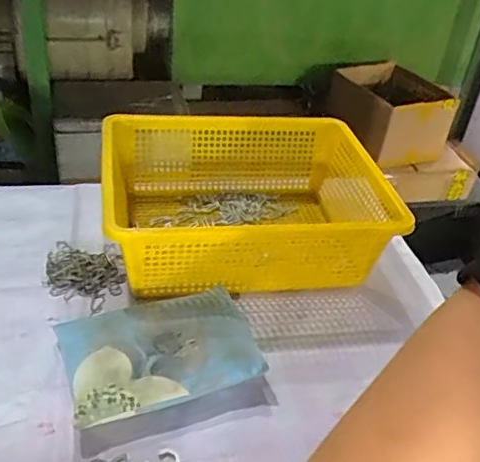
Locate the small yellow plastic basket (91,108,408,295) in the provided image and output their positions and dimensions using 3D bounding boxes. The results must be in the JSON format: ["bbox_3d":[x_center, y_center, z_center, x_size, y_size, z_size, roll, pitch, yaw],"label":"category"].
[{"bbox_3d":[0.011,-0.030,0.660,0.319,0.103,0.234,-1,37,-11],"label":"small yellow plastic basket"}]

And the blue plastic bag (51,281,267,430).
[{"bbox_3d":[-0.073,0.104,0.516,0.159,0.035,0.118,-9,39,-22],"label":"blue plastic bag"}]

